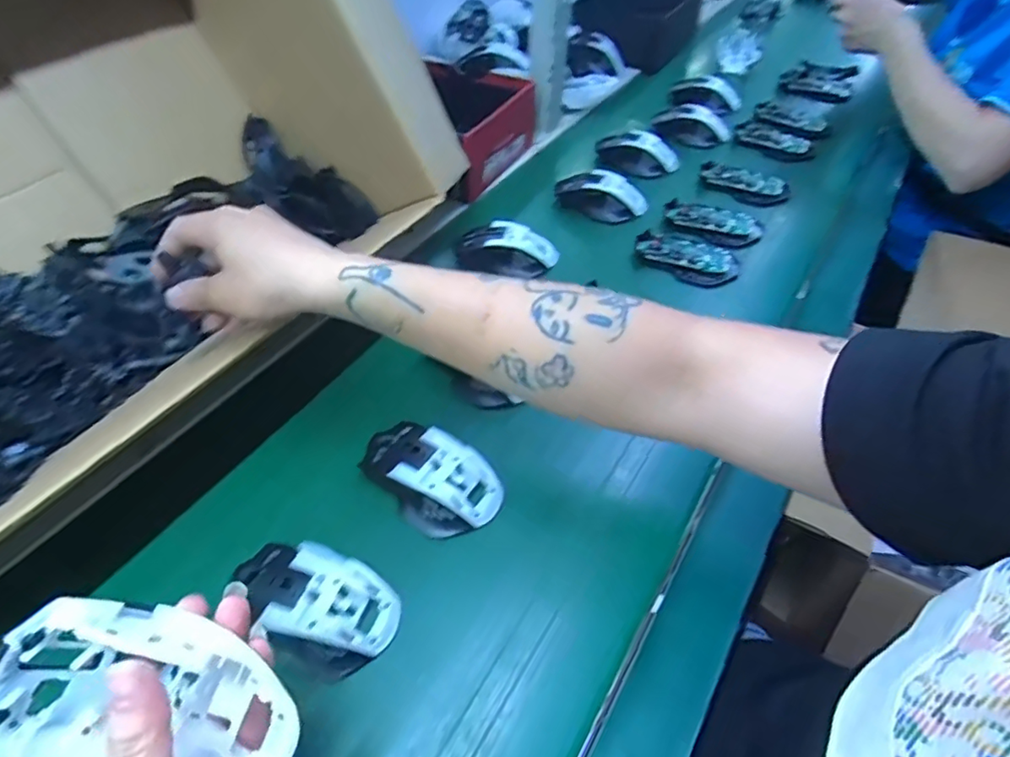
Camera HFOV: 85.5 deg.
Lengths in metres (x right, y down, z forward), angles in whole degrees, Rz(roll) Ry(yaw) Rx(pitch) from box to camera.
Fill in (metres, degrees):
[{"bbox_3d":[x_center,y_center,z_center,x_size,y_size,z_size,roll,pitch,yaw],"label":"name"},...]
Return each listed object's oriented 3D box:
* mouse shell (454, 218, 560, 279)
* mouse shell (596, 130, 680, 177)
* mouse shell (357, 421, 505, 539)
[{"bbox_3d":[0.000,-0.147,0.616,0.113,0.037,0.064,15,54,10],"label":"mouse shell"},{"bbox_3d":[0.184,-0.316,0.763,0.118,0.032,0.060,16,54,11],"label":"mouse shell"},{"bbox_3d":[-0.058,0.071,0.423,0.110,0.034,0.068,32,58,21],"label":"mouse shell"}]

